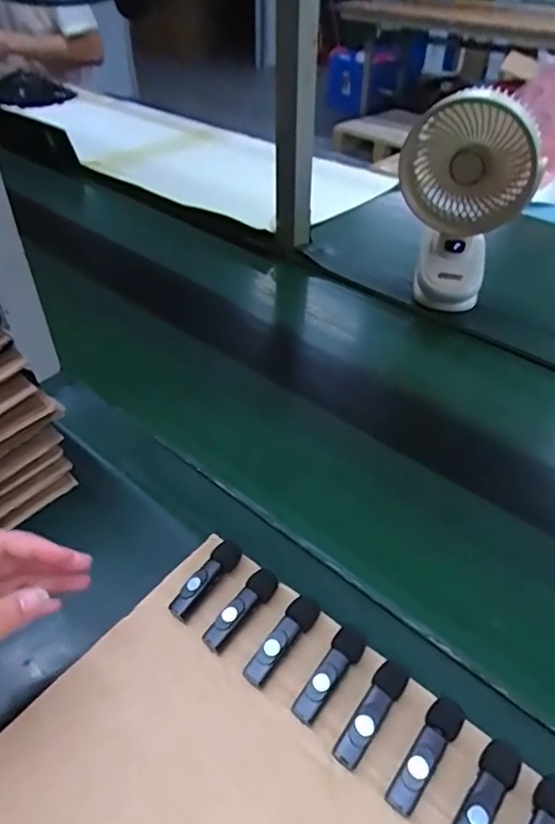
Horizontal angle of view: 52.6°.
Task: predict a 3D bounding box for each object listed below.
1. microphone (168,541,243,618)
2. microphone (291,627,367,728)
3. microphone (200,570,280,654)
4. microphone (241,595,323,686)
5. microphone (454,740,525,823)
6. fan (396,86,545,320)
[{"bbox_3d":[-0.049,0.119,0.400,0.018,0.017,0.065,26,47,25],"label":"microphone"},{"bbox_3d":[0.033,0.165,0.352,0.019,0.020,0.064,31,48,26],"label":"microphone"},{"bbox_3d":[-0.024,0.134,0.383,0.017,0.018,0.063,34,51,31],"label":"microphone"},{"bbox_3d":[0.004,0.150,0.366,0.018,0.021,0.064,29,49,28],"label":"microphone"},{"bbox_3d":[0.110,0.209,0.301,0.019,0.017,0.065,30,49,28],"label":"microphone"},{"bbox_3d":[0.221,-0.252,0.689,0.150,0.232,0.072,16,44,16],"label":"fan"}]

